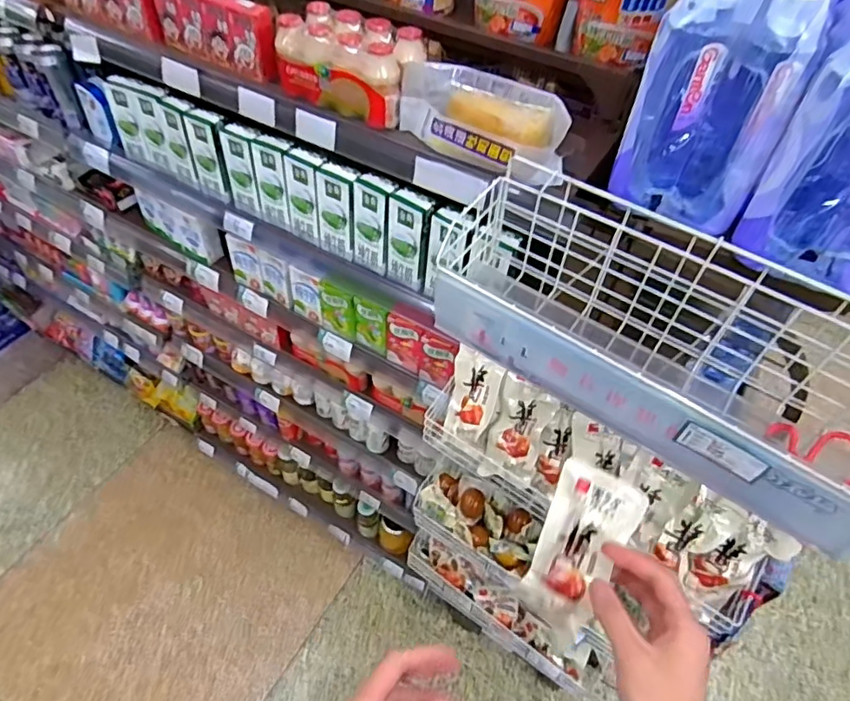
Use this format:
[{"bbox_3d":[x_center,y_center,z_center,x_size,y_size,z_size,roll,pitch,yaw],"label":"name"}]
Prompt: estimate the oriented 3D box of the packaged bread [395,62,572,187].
[{"bbox_3d":[0.066,-0.264,0.646,0.211,0.076,0.068,31,56,21],"label":"packaged bread"}]

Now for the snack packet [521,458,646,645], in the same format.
[{"bbox_3d":[0.135,0.175,0.493,0.074,0.009,0.140,21,94,36],"label":"snack packet"}]

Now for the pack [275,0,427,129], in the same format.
[{"bbox_3d":[-0.091,-0.363,0.712,0.177,0.085,0.101,26,54,17],"label":"pack"}]

